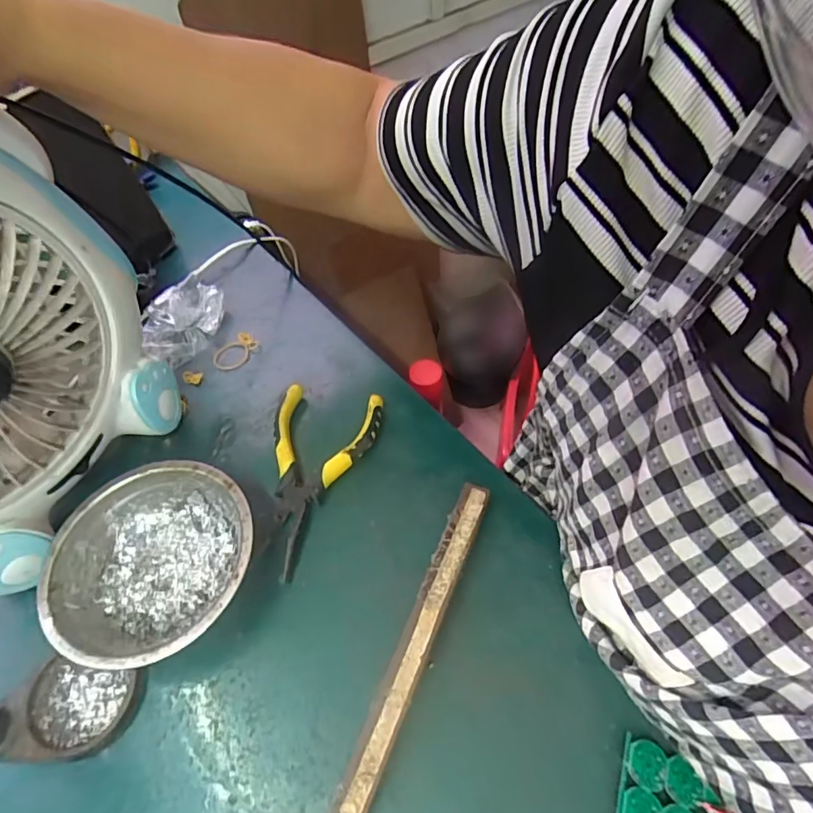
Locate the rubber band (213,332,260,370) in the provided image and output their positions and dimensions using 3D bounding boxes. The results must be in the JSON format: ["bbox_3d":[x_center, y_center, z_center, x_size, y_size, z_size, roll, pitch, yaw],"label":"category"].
[{"bbox_3d":[-0.156,-0.050,0.457,0.026,0.008,0.044,27,62,21],"label":"rubber band"}]

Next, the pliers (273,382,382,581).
[{"bbox_3d":[-0.075,0.050,0.373,0.082,0.014,0.146,10,57,12],"label":"pliers"}]

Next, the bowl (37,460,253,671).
[{"bbox_3d":[-0.160,0.103,0.329,0.121,0.041,0.122,-2,55,3],"label":"bowl"}]

